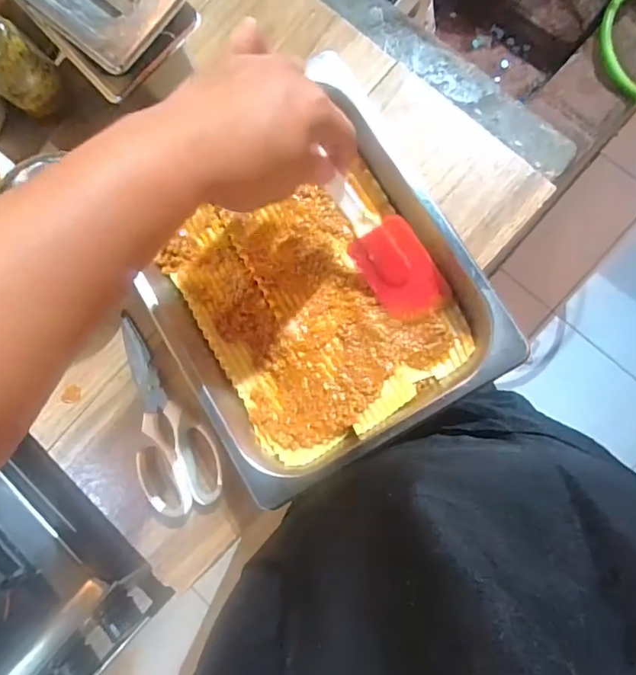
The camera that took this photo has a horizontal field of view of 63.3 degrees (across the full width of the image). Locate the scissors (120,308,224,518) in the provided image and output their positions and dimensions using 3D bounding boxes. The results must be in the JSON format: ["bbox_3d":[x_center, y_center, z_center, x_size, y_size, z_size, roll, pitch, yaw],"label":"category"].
[{"bbox_3d":[-0.146,0.071,0.509,0.082,0.015,0.198,-11,85,6],"label":"scissors"}]

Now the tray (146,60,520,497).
[{"bbox_3d":[-0.007,-0.053,0.467,0.272,0.052,0.313,-31,83,3],"label":"tray"}]

